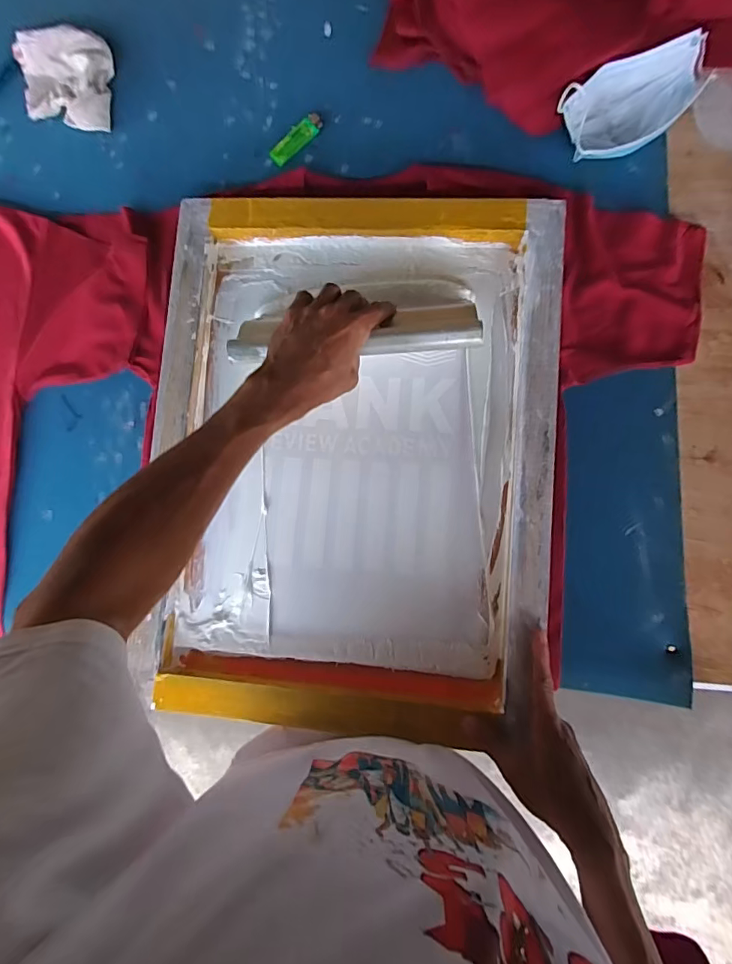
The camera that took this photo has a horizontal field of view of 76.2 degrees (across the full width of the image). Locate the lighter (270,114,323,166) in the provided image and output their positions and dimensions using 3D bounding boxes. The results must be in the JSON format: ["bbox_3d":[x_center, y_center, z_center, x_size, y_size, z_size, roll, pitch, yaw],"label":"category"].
[{"bbox_3d":[-0.088,-0.440,0.601,0.078,0.010,0.027,-41,82,0],"label":"lighter"}]

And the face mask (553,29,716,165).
[{"bbox_3d":[0.303,-0.430,0.532,0.161,0.057,0.095,-36,82,1],"label":"face mask"}]

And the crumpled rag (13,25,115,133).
[{"bbox_3d":[-0.411,-0.542,0.631,0.134,0.034,0.129,1,84,5],"label":"crumpled rag"}]

